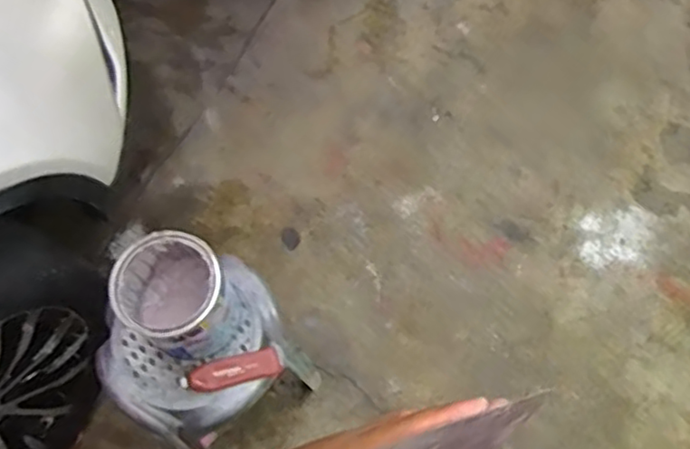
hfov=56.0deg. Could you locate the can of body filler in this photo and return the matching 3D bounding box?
[{"bbox_3d":[-0.275,0.128,1.093,0.173,0.219,0.170,36,70,17],"label":"can of body filler"}]

